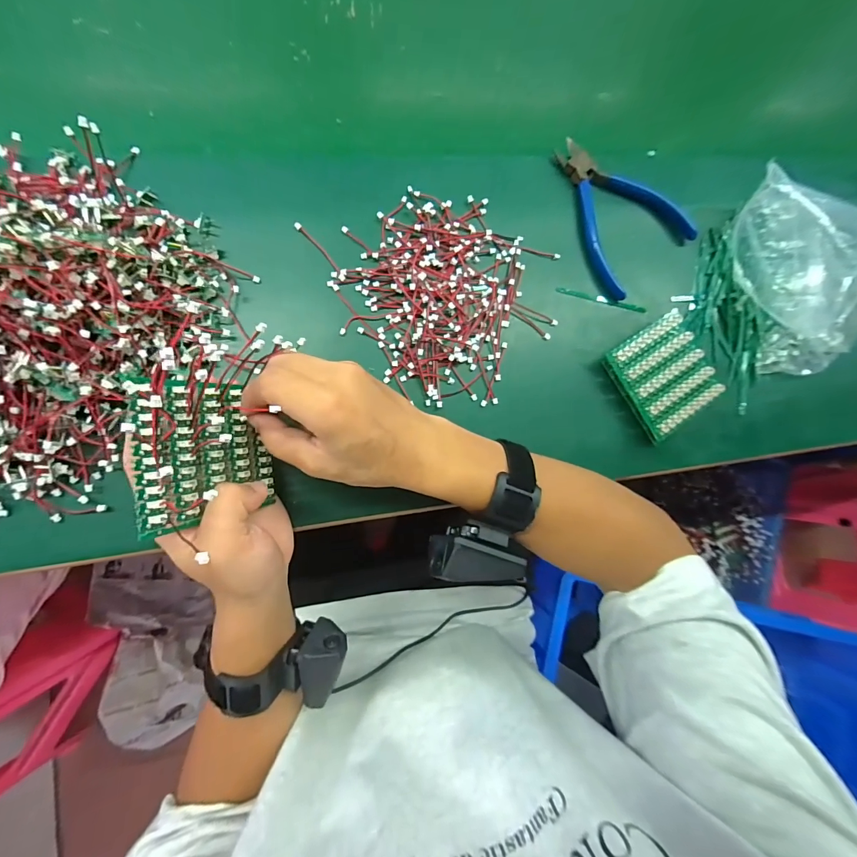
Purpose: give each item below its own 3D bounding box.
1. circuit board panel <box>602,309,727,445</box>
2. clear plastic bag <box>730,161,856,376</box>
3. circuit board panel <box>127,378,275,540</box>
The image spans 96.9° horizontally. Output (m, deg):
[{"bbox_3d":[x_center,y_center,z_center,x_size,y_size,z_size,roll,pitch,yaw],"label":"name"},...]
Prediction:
[{"bbox_3d":[0.207,-0.047,0.335,0.082,0.015,0.087,-37,91,-10],"label":"circuit board panel"},{"bbox_3d":[0.344,-0.145,0.343,0.107,0.054,0.180,-17,88,-10],"label":"clear plastic bag"},{"bbox_3d":[-0.128,0.013,0.226,0.006,0.082,0.079,-5,90,25],"label":"circuit board panel"}]

